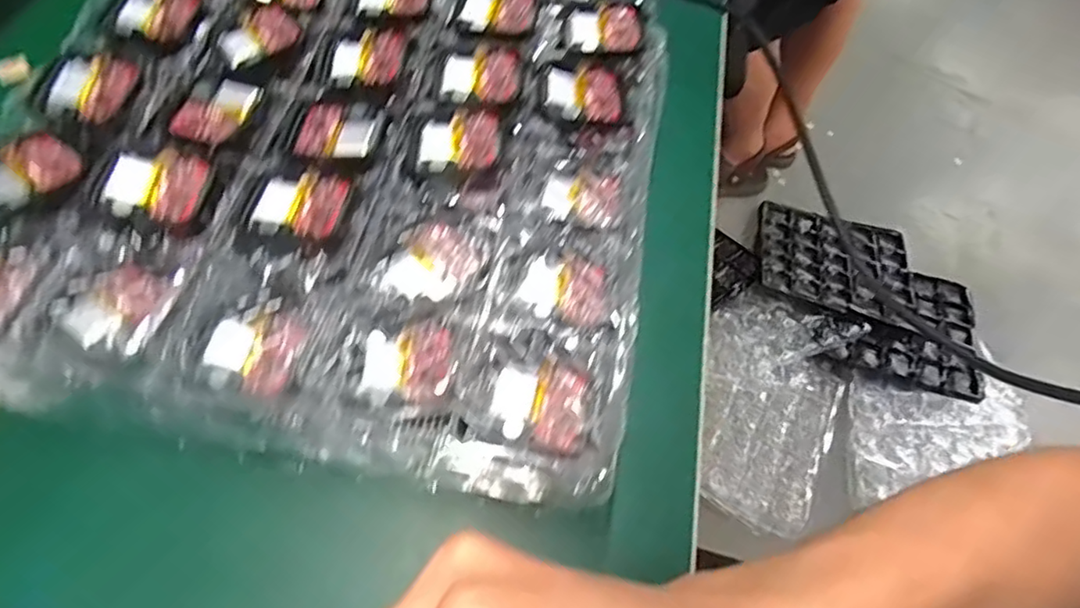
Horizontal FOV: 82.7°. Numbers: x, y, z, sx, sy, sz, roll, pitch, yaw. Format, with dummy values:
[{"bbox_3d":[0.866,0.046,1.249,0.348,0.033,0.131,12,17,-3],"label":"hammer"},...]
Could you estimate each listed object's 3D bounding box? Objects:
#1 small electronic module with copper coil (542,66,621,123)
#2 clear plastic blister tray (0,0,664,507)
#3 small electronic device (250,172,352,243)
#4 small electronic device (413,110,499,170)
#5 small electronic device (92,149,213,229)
[{"bbox_3d":[0.021,-0.102,0.297,0.038,0.008,0.031,-4,61,-5],"label":"small electronic module with copper coil"},{"bbox_3d":[-0.090,-0.068,0.275,0.272,0.027,0.258,10,61,3],"label":"clear plastic blister tray"},{"bbox_3d":[-0.097,-0.041,0.250,0.034,0.006,0.032,10,61,3],"label":"small electronic device"},{"bbox_3d":[-0.037,-0.074,0.275,0.037,0.008,0.032,3,61,-1],"label":"small electronic device"},{"bbox_3d":[-0.157,-0.049,0.250,0.040,0.006,0.036,4,61,-1],"label":"small electronic device"}]

